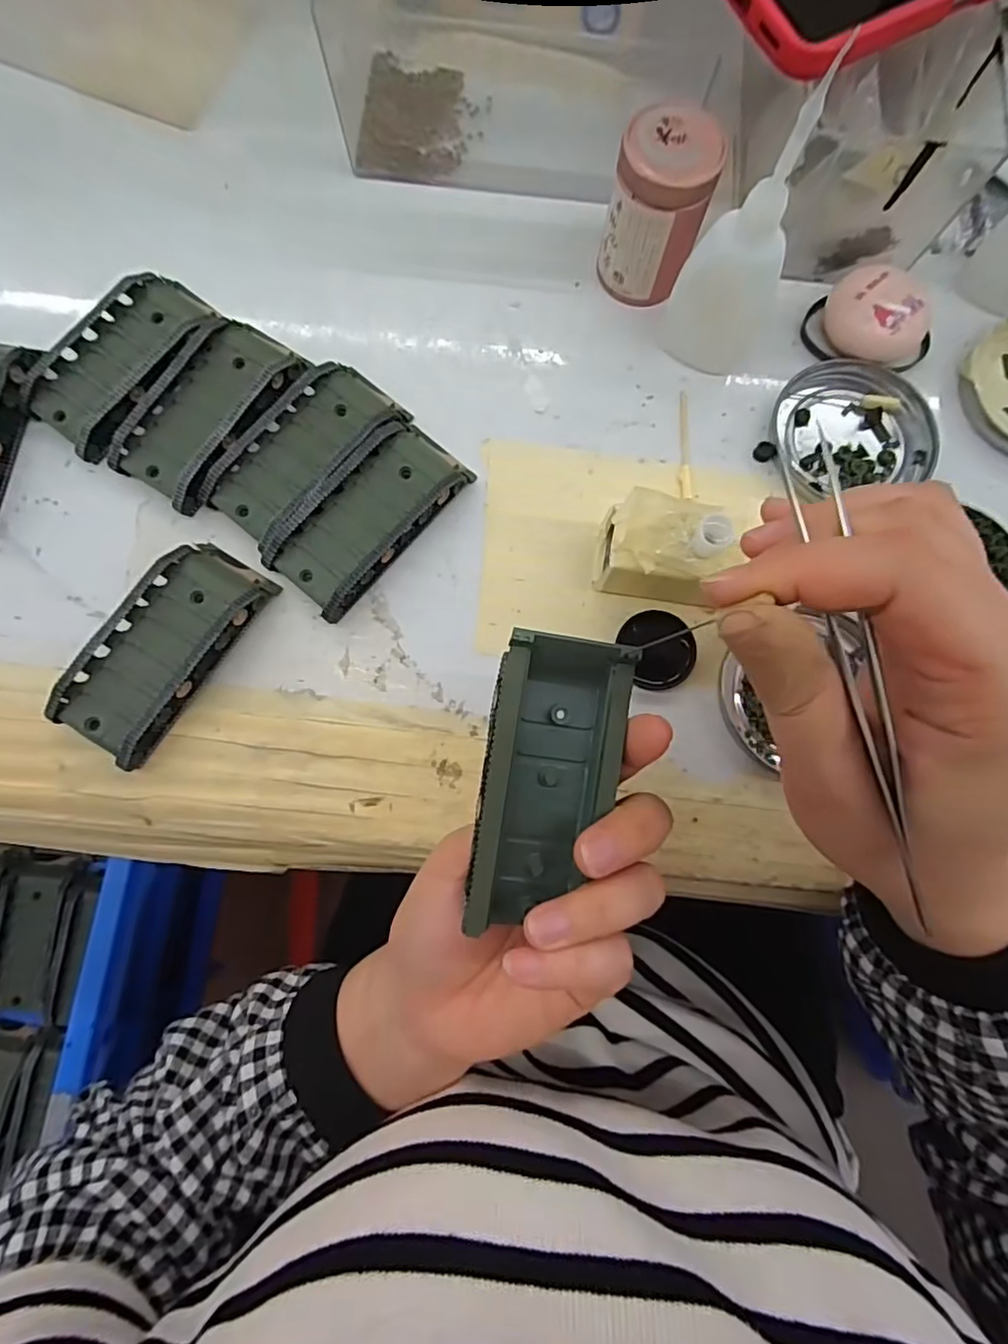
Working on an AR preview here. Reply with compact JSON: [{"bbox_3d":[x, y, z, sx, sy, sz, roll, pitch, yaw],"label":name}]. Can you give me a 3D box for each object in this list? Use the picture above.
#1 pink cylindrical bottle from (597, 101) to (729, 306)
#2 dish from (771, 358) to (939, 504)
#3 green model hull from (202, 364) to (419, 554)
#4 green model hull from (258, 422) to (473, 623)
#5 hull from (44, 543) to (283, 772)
[{"bbox_3d":[0.072,-0.216,0.282,0.043,0.065,0.040,0,80,-1],"label":"pink cylindrical bottle"},{"bbox_3d":[0.173,-0.123,0.295,0.073,0.008,0.064,-15,80,-4],"label":"dish"},{"bbox_3d":[-0.093,-0.104,0.280,0.047,0.020,0.096,40,81,6],"label":"green model hull"},{"bbox_3d":[-0.061,-0.073,0.275,0.044,0.019,0.095,39,81,5],"label":"green model hull"},{"bbox_3d":[-0.147,-0.012,0.257,0.045,0.024,0.095,33,81,4],"label":"hull"}]

